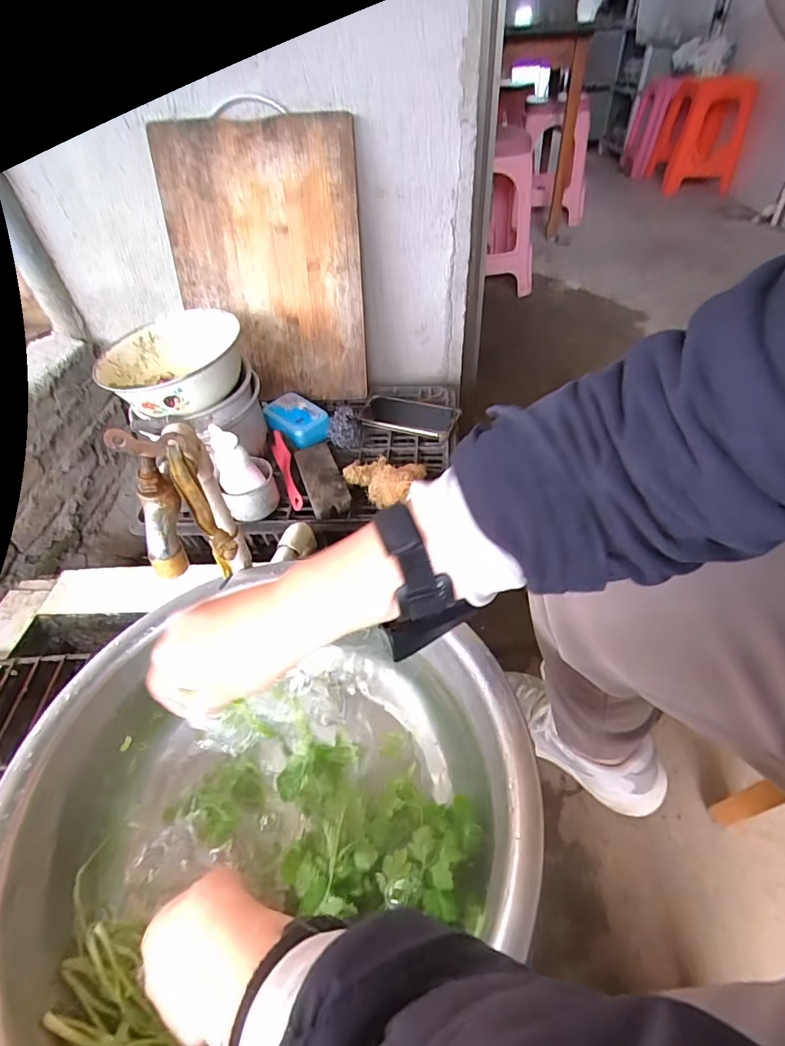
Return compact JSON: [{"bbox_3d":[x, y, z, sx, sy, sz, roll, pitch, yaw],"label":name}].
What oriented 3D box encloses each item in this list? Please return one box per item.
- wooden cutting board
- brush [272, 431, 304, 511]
[{"bbox_3d":[-0.193,-0.395,0.757,0.287,0.387,0.024,-3,34,-1],"label":"wooden cutting board"},{"bbox_3d":[-0.161,-0.082,0.731,0.023,0.043,0.149,-18,47,-13],"label":"brush"}]

